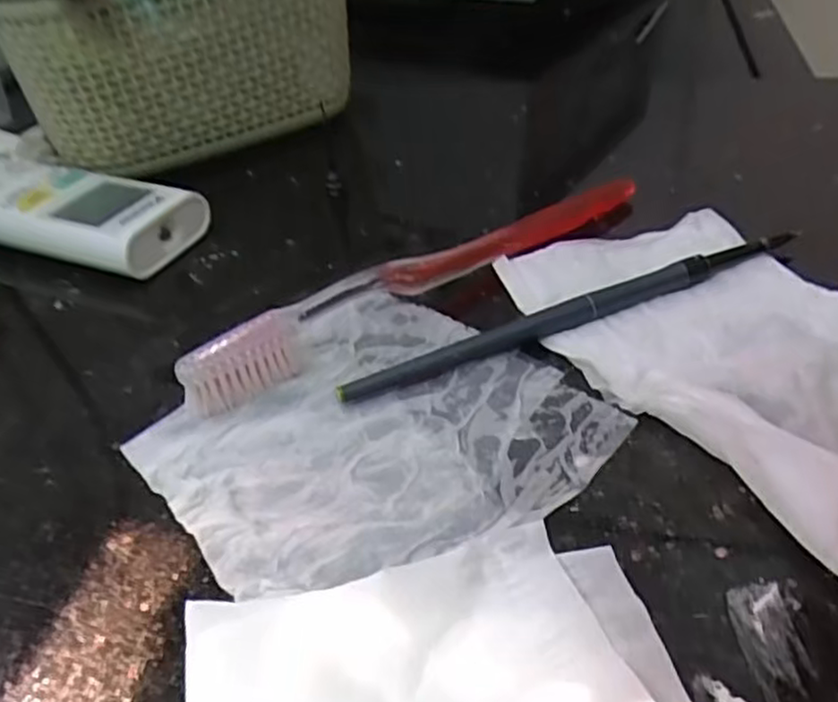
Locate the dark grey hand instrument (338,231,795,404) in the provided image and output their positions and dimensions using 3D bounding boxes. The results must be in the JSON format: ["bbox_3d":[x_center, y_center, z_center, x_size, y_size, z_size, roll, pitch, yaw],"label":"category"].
[{"bbox_3d":[0.051,-0.013,0.223,0.160,0.004,0.009,-19,83,-14],"label":"dark grey hand instrument"}]

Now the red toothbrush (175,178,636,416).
[{"bbox_3d":[0.007,-0.029,0.237,0.183,0.024,0.009,-28,45,-24],"label":"red toothbrush"}]

